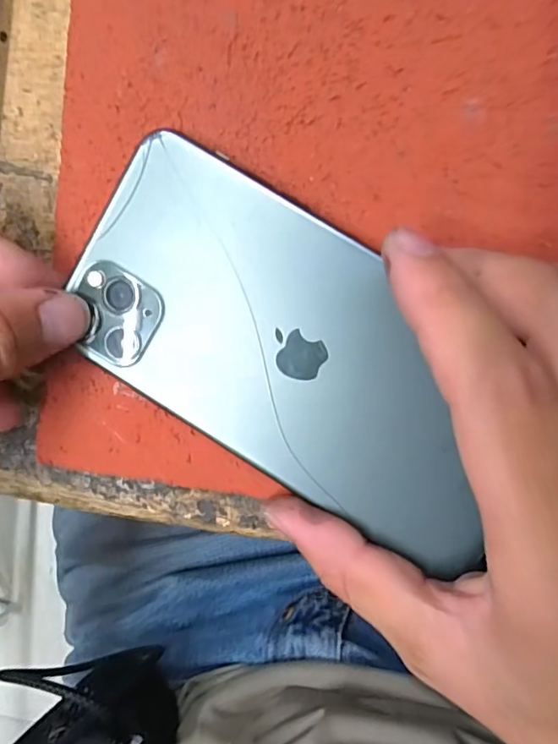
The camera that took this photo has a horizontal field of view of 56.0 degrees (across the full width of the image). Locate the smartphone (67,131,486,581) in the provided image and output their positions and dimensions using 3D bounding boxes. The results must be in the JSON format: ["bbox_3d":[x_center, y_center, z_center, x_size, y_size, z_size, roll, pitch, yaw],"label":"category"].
[{"bbox_3d":[0.007,-0.007,0.163,0.142,0.013,0.075,32,99,2],"label":"smartphone"}]

